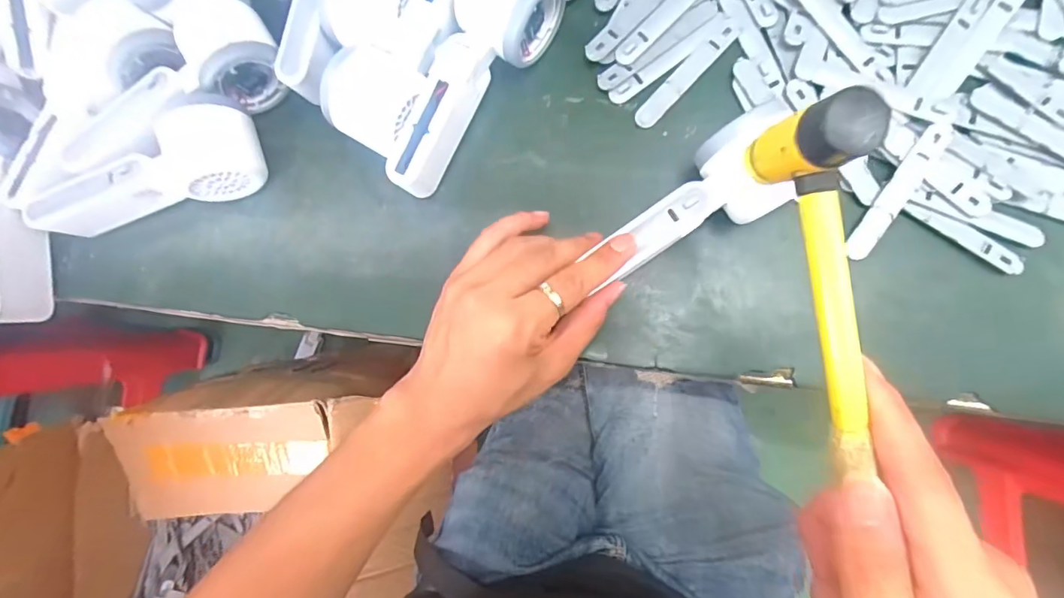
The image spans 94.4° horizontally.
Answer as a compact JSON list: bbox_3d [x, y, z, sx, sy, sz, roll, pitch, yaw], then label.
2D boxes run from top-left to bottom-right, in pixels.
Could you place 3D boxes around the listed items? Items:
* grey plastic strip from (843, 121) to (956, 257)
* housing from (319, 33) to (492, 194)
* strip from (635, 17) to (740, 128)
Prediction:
[{"bbox_3d":[0.232,-0.067,0.312,0.015,0.004,0.094,33,98,7],"label":"grey plastic strip"},{"bbox_3d":[-0.087,-0.134,0.337,0.084,0.047,0.102,28,88,7],"label":"housing"},{"bbox_3d":[0.107,-0.155,0.339,0.015,0.004,0.092,44,94,5],"label":"strip"}]

